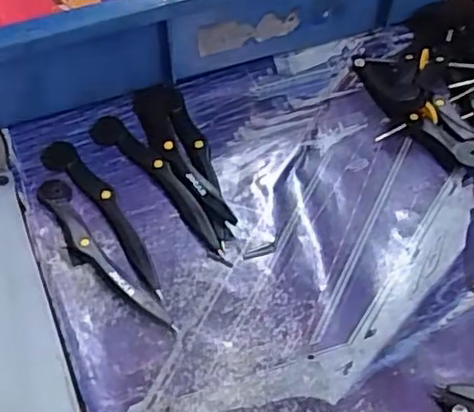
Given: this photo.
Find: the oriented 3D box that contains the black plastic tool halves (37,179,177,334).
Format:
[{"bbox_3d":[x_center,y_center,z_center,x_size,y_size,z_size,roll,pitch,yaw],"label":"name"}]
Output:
[{"bbox_3d":[-0.074,0.025,0.344,0.021,0.008,0.113,-32,62,-19],"label":"black plastic tool halves"}]

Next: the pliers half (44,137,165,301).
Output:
[{"bbox_3d":[-0.074,0.002,0.359,0.017,0.007,0.116,-34,63,-20],"label":"pliers half"}]

